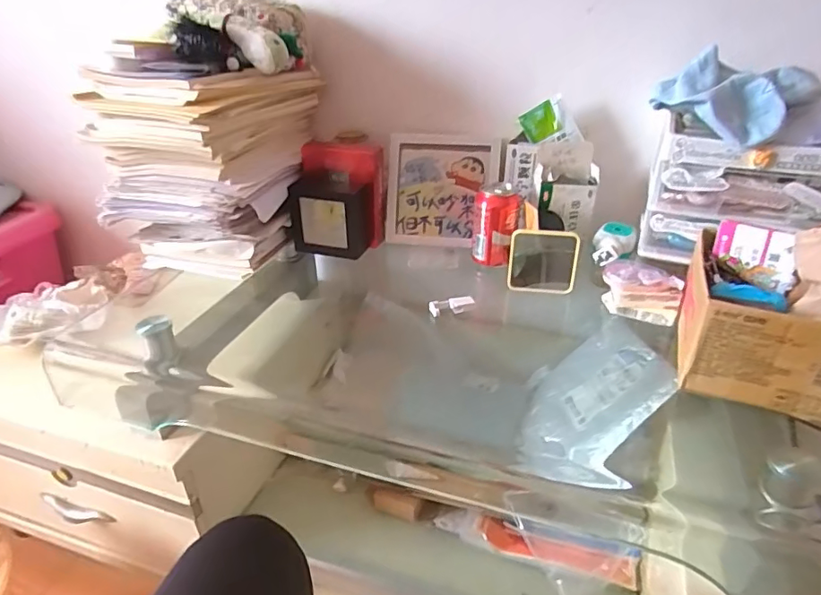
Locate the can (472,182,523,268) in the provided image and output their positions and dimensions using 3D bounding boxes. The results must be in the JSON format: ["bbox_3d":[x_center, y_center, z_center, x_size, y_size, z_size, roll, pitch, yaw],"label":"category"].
[{"bbox_3d":[0.126,-0.105,0.769,0.065,0.106,0.060,5,31,9],"label":"can"}]

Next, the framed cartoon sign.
[{"bbox_3d":[0.050,-0.166,0.839,0.174,0.169,0.012,5,9,7],"label":"framed cartoon sign"}]

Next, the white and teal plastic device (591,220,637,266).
[{"bbox_3d":[0.266,-0.070,0.692,0.049,0.042,0.047,7,31,12],"label":"white and teal plastic device"}]

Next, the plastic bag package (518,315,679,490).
[{"bbox_3d":[0.260,0.160,0.787,0.030,0.239,0.258,41,18,-18],"label":"plastic bag package"}]

